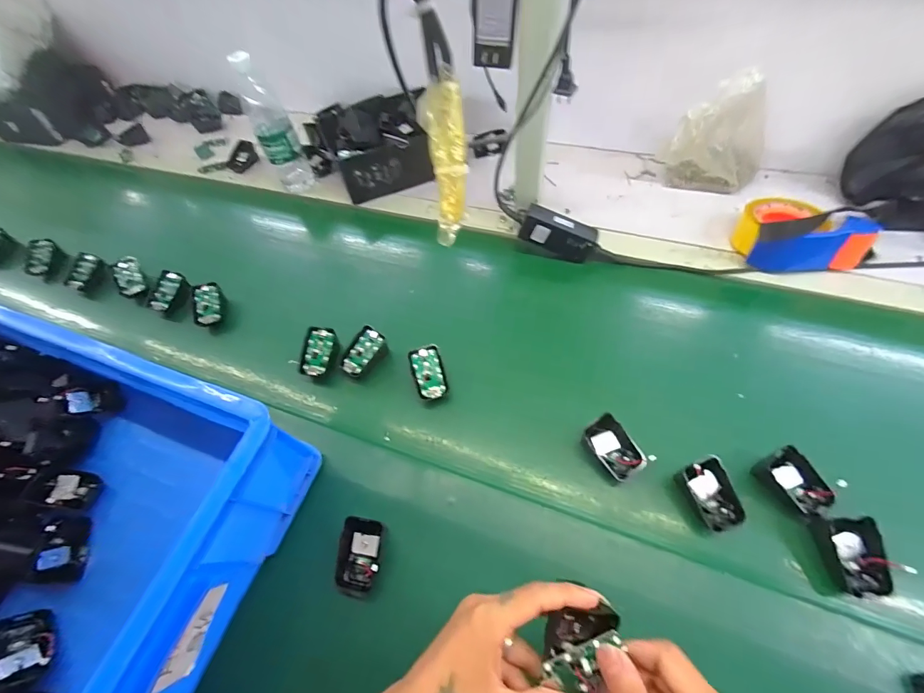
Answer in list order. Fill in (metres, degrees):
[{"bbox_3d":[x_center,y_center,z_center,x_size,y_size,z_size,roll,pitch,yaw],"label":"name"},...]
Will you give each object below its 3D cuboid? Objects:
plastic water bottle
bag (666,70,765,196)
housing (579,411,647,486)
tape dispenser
[{"bbox_3d":[-0.337,-0.384,0.721,0.067,0.233,0.052,-22,59,-9],"label":"plastic water bottle"},{"bbox_3d":[0.414,-0.326,0.632,0.135,0.162,0.083,30,65,21],"label":"bag"},{"bbox_3d":[0.171,0.118,0.453,0.050,0.039,0.072,-33,61,-15],"label":"housing"},{"bbox_3d":[0.476,-0.165,0.569,0.149,0.076,0.105,4,58,7],"label":"tape dispenser"}]

